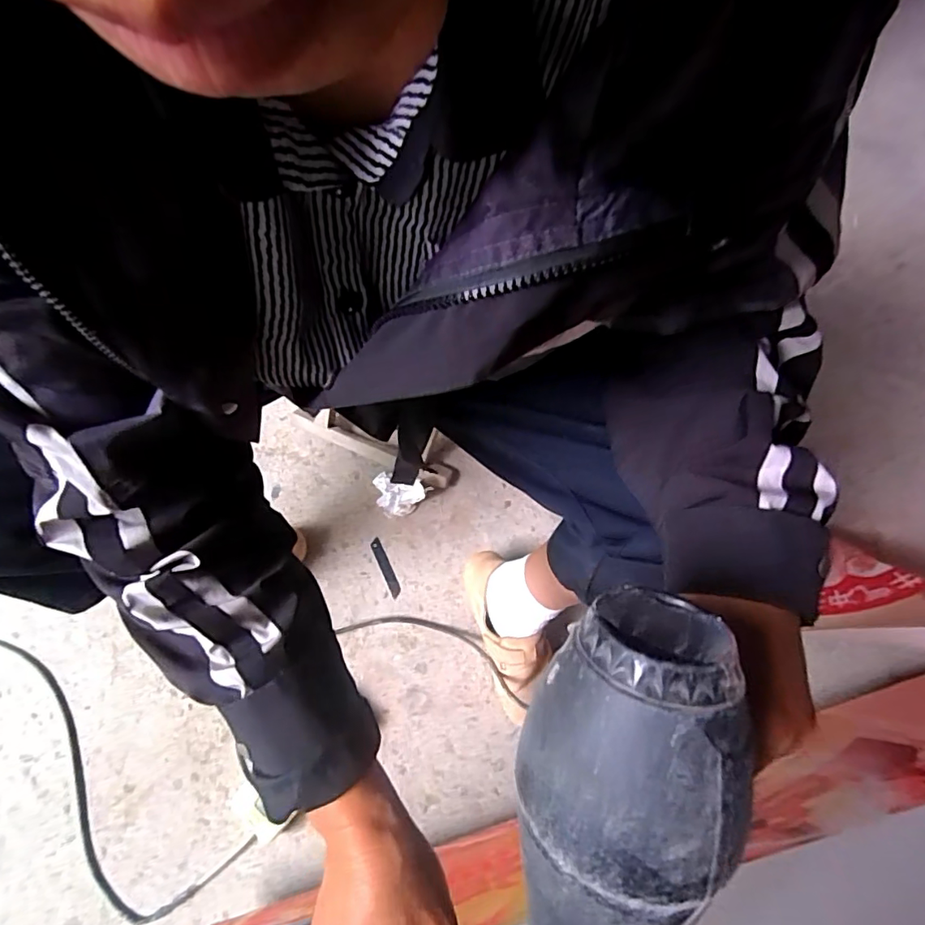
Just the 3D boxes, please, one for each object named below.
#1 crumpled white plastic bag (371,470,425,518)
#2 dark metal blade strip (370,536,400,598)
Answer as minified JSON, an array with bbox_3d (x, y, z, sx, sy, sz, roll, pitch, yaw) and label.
[{"bbox_3d":[-0.106,0.045,0.827,0.072,0.052,0.078,-34,76,-12],"label":"crumpled white plastic bag"},{"bbox_3d":[-0.122,0.166,0.815,0.016,0.004,0.097,-24,74,-9],"label":"dark metal blade strip"}]

